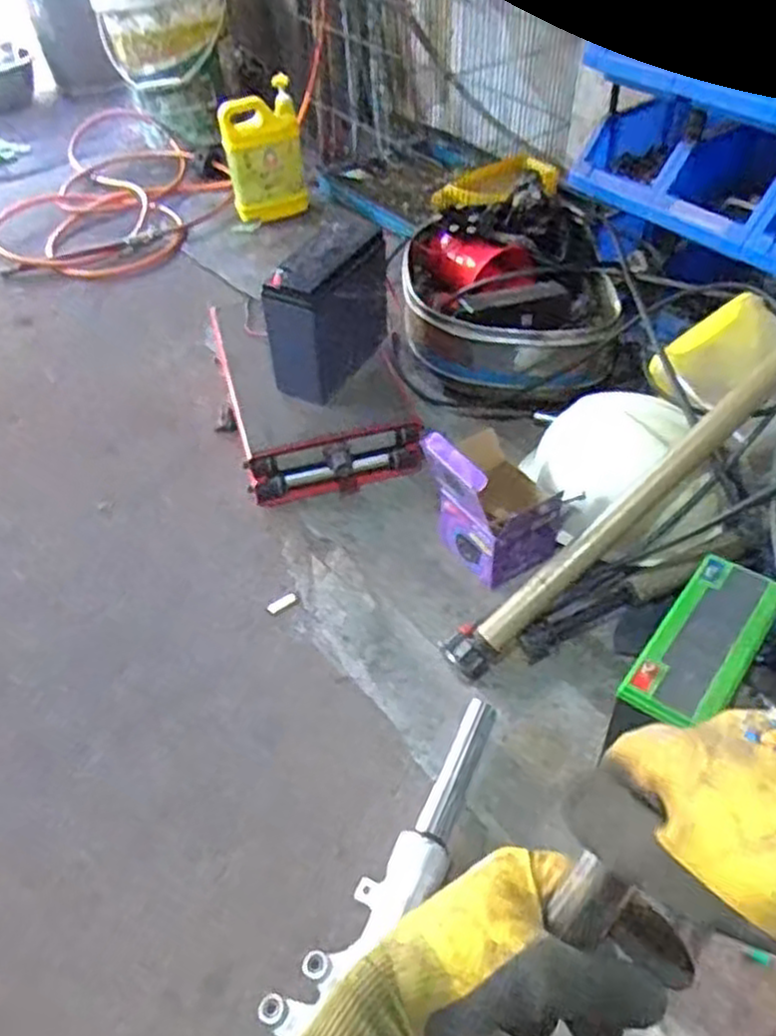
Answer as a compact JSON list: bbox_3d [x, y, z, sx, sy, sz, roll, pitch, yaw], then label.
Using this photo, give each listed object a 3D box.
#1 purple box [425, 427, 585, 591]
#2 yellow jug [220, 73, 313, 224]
[{"bbox_3d":[0.121,-0.032,0.909,0.137,0.177,0.133,-29,51,-20],"label":"purple box"},{"bbox_3d":[-0.242,-0.709,1.532,0.157,0.218,0.069,-17,48,-10],"label":"yellow jug"}]

